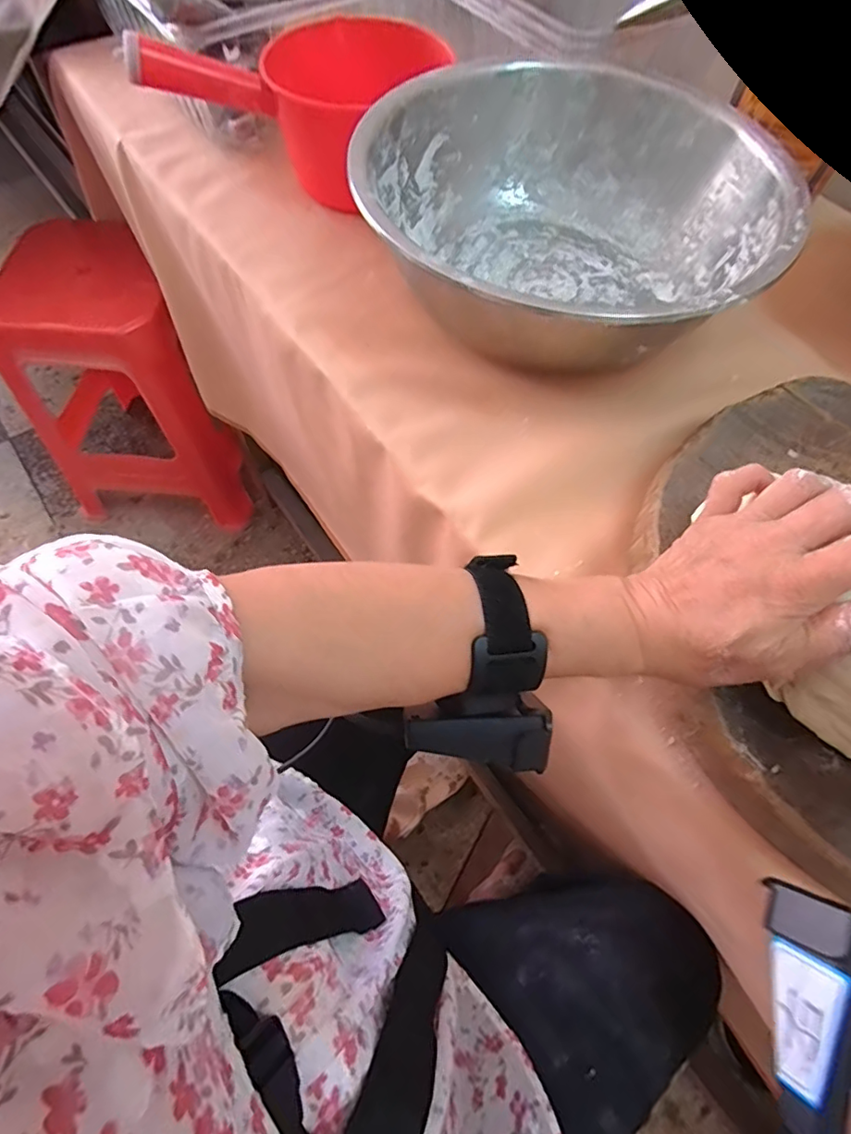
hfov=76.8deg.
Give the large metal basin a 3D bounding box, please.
[{"bbox_3d":[0.119,-0.292,0.462,0.333,0.107,0.333,2,63,-3],"label":"large metal basin"}]

